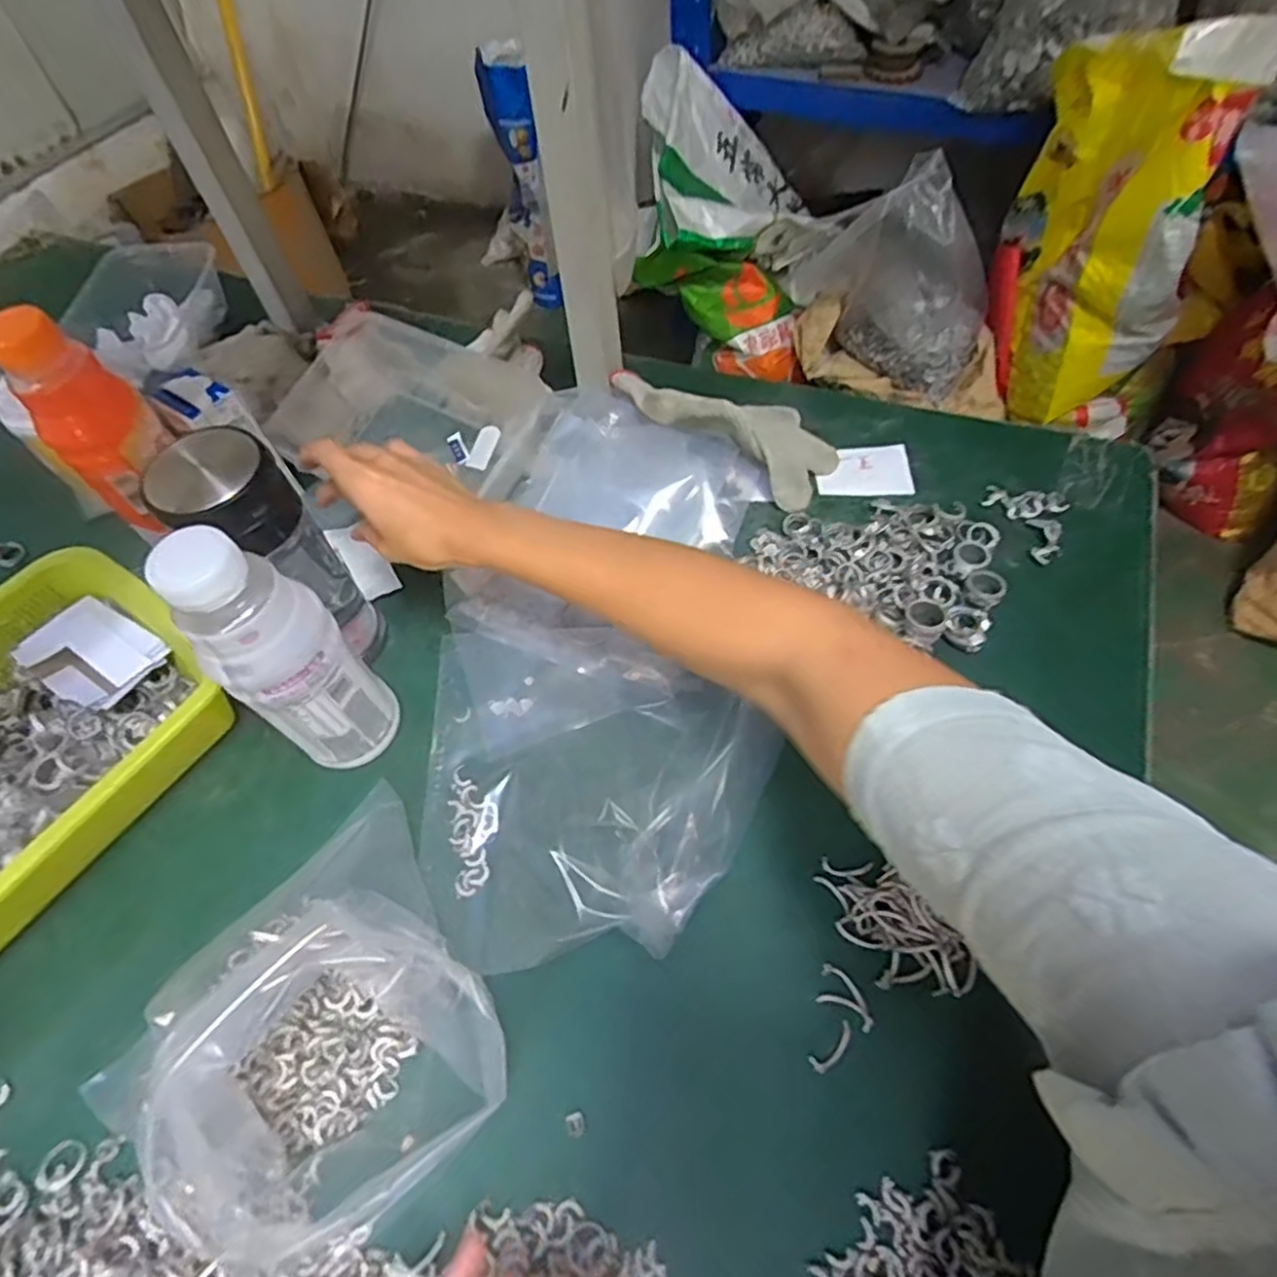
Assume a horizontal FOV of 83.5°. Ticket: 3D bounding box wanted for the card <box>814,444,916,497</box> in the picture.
[{"bbox_3d":[0.185,-0.136,0.589,0.073,0.007,0.052,-2,61,7],"label":"card"}]

